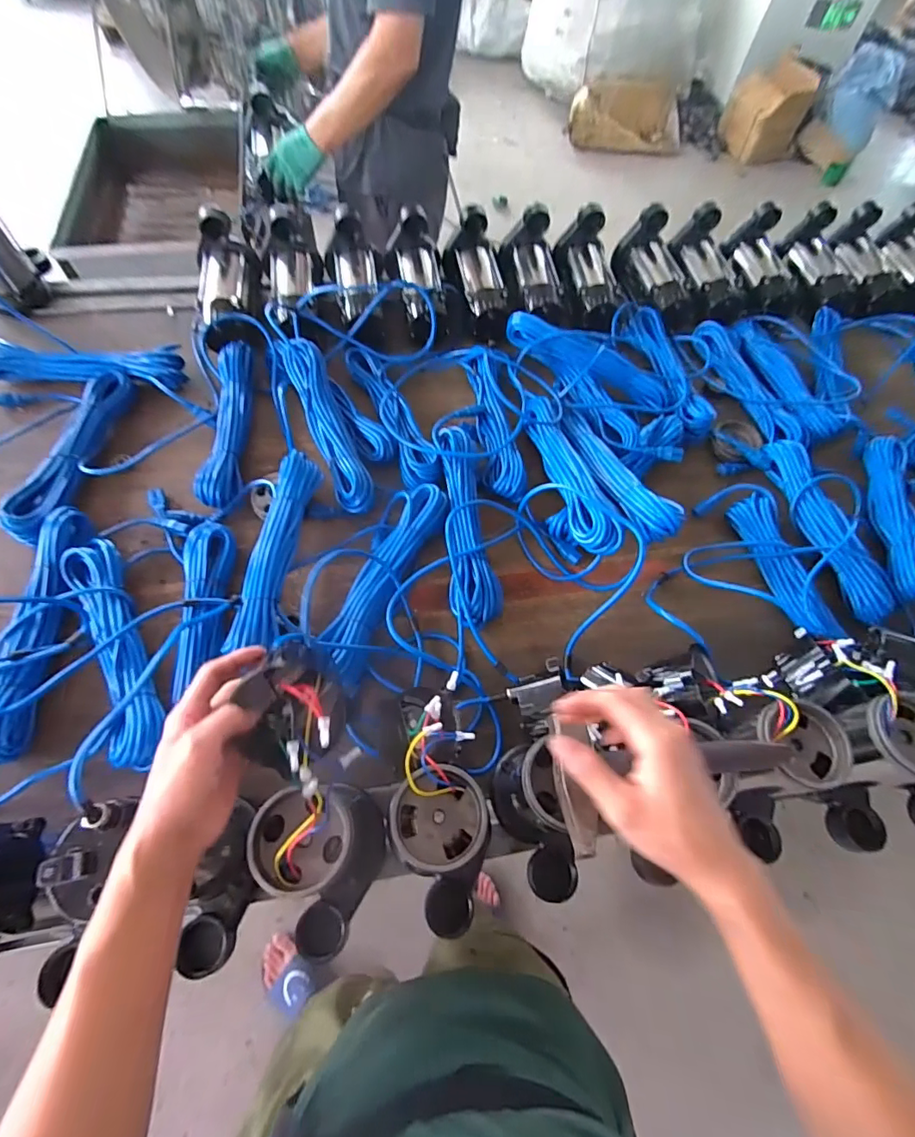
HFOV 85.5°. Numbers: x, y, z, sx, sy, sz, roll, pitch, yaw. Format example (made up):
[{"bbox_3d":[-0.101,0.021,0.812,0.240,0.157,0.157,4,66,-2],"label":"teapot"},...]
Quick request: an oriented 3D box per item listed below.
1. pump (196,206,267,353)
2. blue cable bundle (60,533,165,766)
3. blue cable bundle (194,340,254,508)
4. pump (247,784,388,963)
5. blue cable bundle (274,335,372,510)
[{"bbox_3d":[-0.449,-0.540,0.985,0.123,0.132,0.262,-6,76,-7],"label":"pump"},{"bbox_3d":[-0.459,0.099,0.656,0.071,0.025,0.335,-26,67,-17],"label":"blue cable bundle"},{"bbox_3d":[-0.402,-0.251,0.868,0.066,0.056,0.345,-3,62,-6],"label":"blue cable bundle"},{"bbox_3d":[-0.140,0.311,0.500,0.113,0.171,0.158,-12,64,-10],"label":"pump"},{"bbox_3d":[-0.229,-0.267,0.845,0.069,0.052,0.378,-19,65,-14],"label":"blue cable bundle"}]

